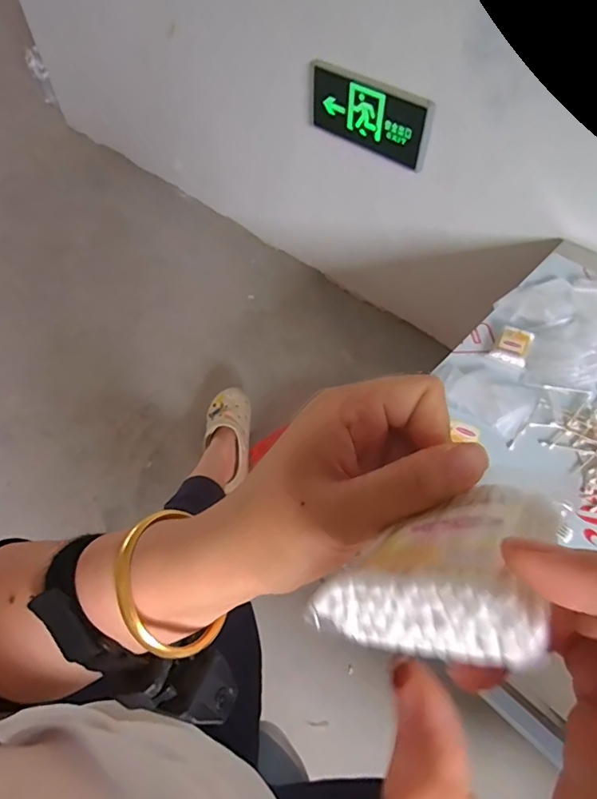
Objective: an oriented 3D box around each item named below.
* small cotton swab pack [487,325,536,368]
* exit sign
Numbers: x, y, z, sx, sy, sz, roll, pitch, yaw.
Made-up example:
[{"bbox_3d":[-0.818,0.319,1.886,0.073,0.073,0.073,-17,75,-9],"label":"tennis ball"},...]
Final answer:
[{"bbox_3d":[0.361,-0.090,0.808,0.056,0.016,0.078,22,57,16],"label":"small cotton swab pack"},{"bbox_3d":[0.160,-0.682,1.147,0.029,0.158,0.349,-39,62,-24],"label":"exit sign"}]

